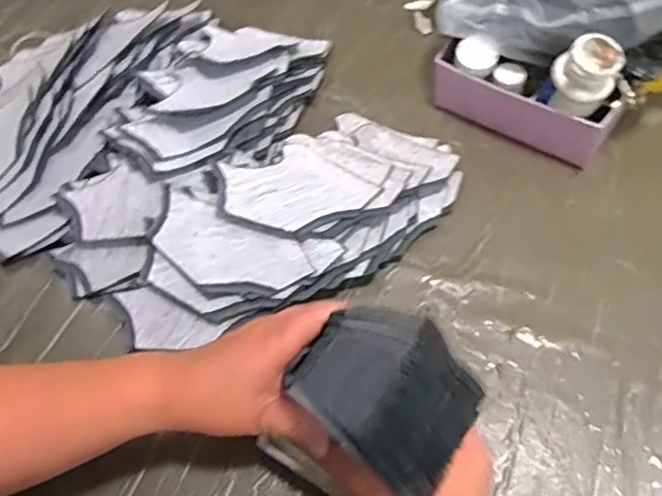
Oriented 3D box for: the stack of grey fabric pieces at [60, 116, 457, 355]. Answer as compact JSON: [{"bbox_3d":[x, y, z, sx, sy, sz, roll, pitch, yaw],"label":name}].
[{"bbox_3d":[-0.059,-0.030,0.555,0.362,0.044,0.188,-19,61,-8],"label":"stack of grey fabric pieces"}]

